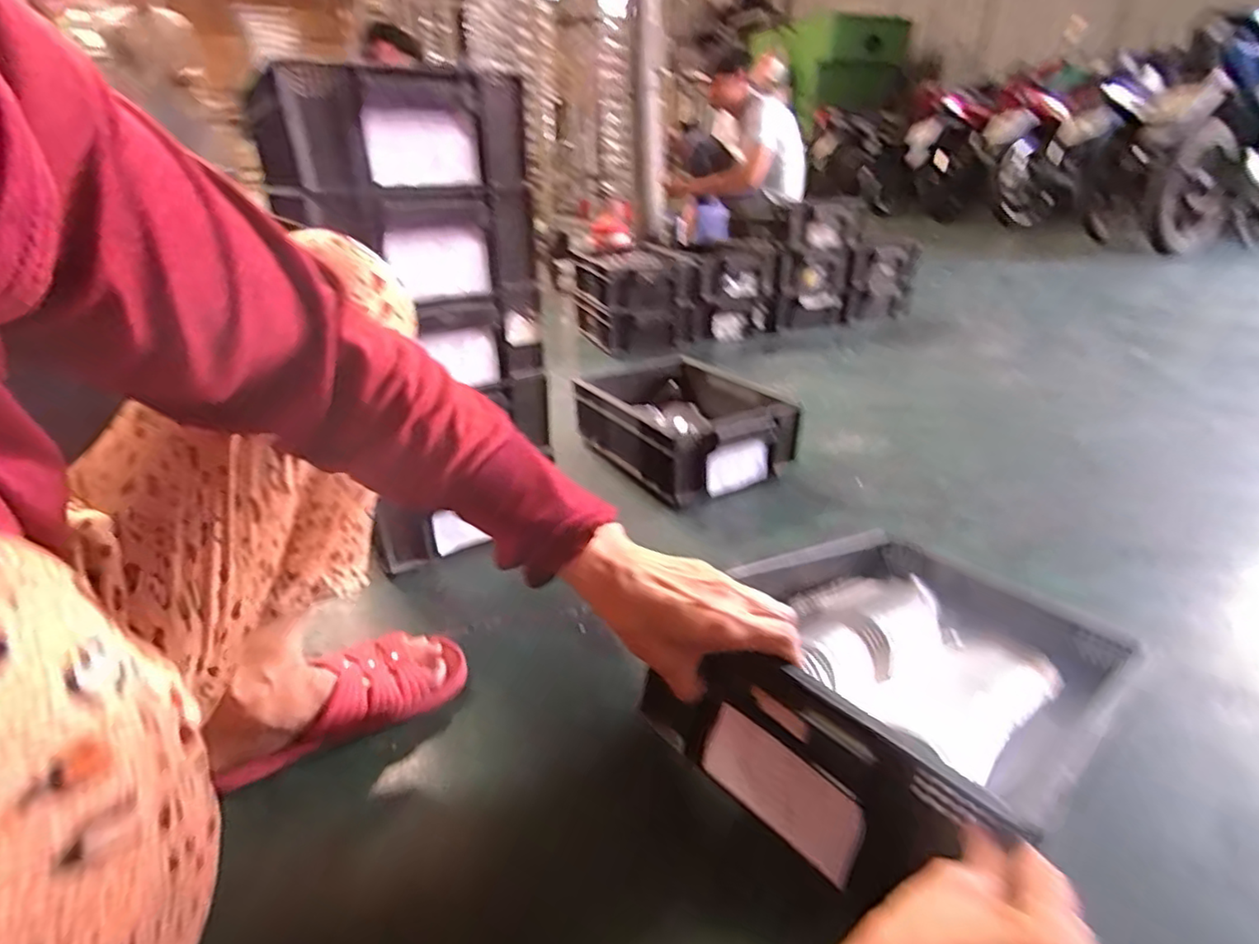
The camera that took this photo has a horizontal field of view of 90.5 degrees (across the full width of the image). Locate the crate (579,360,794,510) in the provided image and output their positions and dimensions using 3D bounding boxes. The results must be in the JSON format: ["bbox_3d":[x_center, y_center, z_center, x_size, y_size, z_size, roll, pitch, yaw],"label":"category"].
[{"bbox_3d":[0.079,-0.090,1.088,0.255,0.124,0.382,-15,29,-26],"label":"crate"}]

